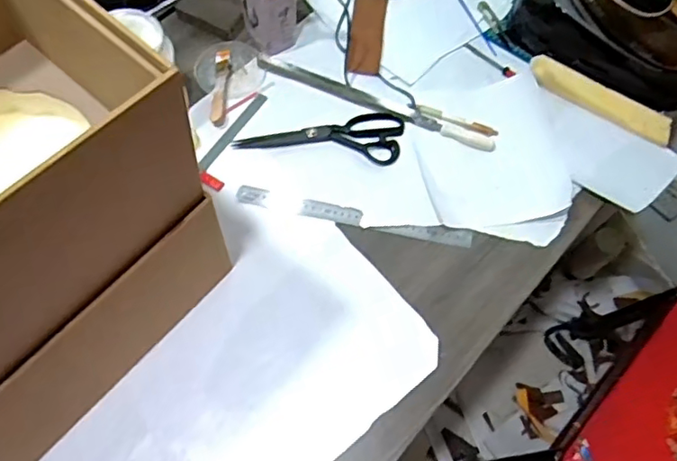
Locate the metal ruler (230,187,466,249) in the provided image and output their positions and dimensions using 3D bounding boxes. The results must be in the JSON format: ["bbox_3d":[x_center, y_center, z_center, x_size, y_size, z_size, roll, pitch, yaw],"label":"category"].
[{"bbox_3d":[0.021,-0.018,0.793,0.319,0.009,0.025,11,73,2],"label":"metal ruler"}]

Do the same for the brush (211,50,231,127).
[{"bbox_3d":[-0.173,-0.214,0.863,0.023,0.014,0.126,1,65,-3],"label":"brush"}]

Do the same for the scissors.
[{"bbox_3d":[-0.025,-0.143,0.843,0.233,0.010,0.081,6,64,-1],"label":"scissors"}]

